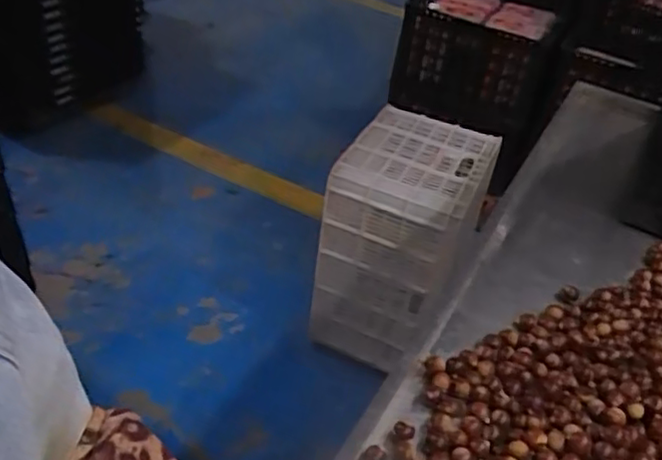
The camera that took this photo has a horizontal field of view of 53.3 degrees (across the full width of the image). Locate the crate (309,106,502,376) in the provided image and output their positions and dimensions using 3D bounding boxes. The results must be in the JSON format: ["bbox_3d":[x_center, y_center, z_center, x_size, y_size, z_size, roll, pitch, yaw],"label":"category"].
[{"bbox_3d":[0.183,0.041,1.685,0.321,0.578,0.351,20,40,15],"label":"crate"}]

